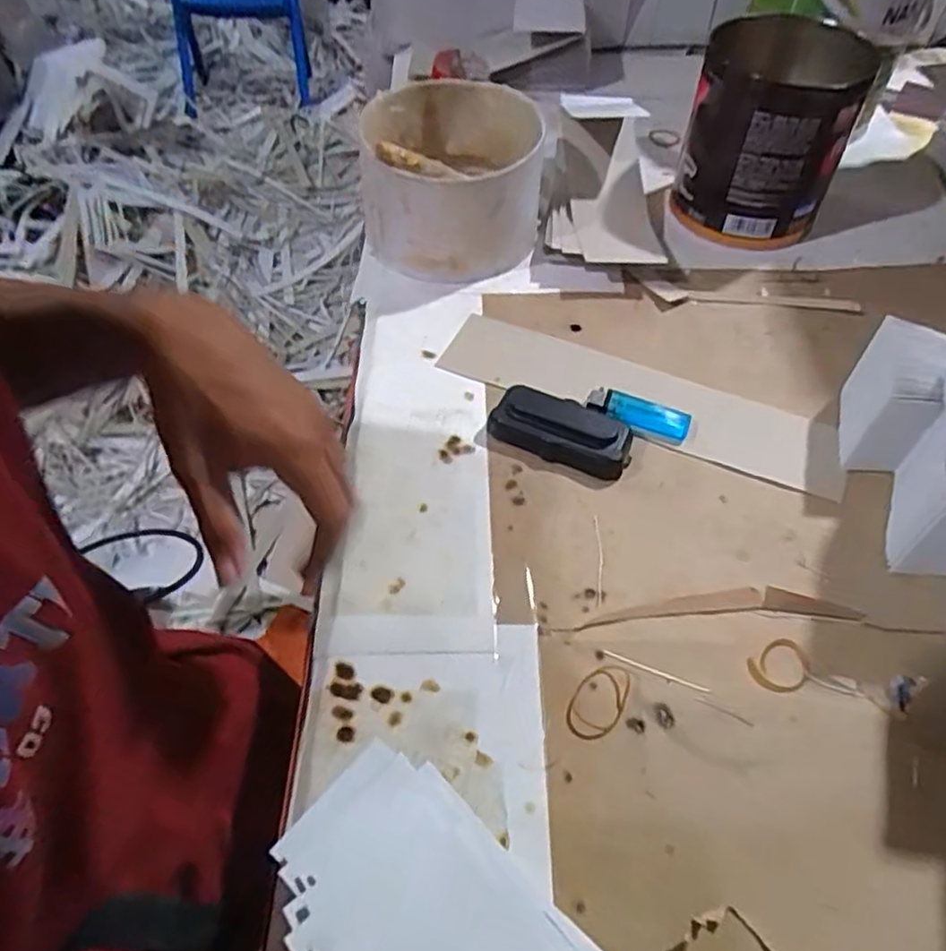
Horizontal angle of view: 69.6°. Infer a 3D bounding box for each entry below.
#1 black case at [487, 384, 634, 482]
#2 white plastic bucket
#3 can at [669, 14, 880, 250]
[{"bbox_3d":[0.068,-0.035,0.520,0.105,0.026,0.049,24,57,16],"label":"black case"},{"bbox_3d":[-0.020,-0.281,0.652,0.152,0.105,0.164,0,53,-1],"label":"white plastic bucket"},{"bbox_3d":[0.285,-0.333,0.667,0.140,0.150,0.162,18,55,12],"label":"can"}]

